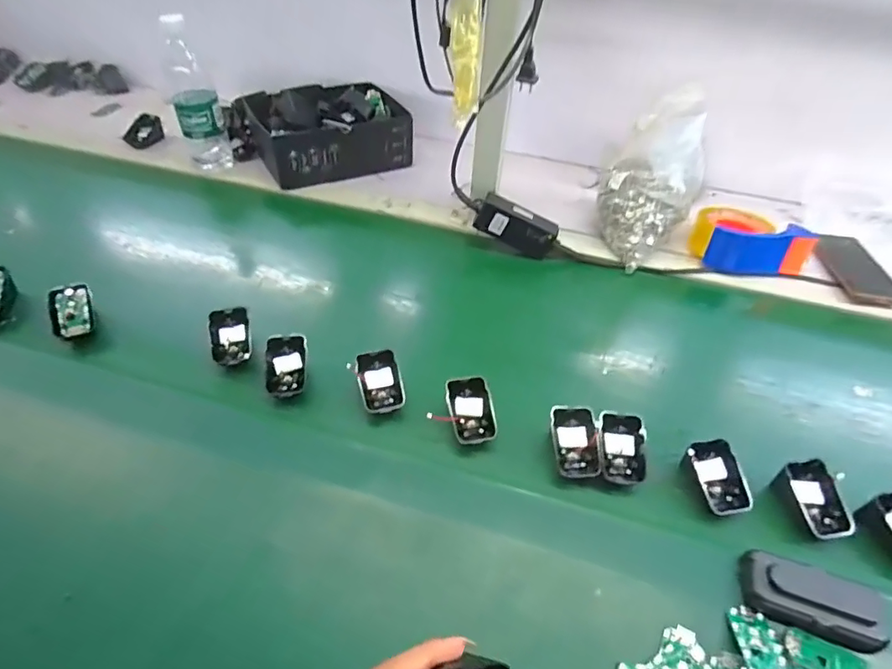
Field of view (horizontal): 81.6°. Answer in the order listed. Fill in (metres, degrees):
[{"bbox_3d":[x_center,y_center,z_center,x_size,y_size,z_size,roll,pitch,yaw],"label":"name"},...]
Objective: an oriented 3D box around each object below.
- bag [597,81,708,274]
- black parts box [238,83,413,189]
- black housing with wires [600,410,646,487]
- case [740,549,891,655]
[{"bbox_3d":[0.289,-0.211,0.721,0.110,0.199,0.106,-21,49,-21],"label":"bag"},{"bbox_3d":[-0.199,-0.356,0.904,0.247,0.093,0.192,-20,49,-21],"label":"black parts box"},{"bbox_3d":[0.174,0.116,0.513,0.044,0.044,0.056,5,45,3],"label":"black housing with wires"},{"bbox_3d":[0.303,0.218,0.422,0.105,0.032,0.045,17,47,14],"label":"case"}]

